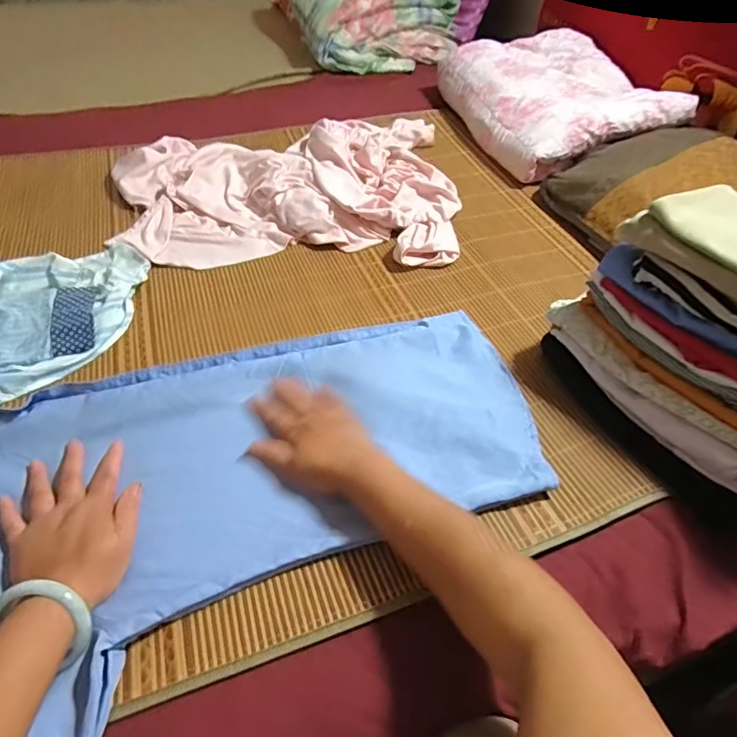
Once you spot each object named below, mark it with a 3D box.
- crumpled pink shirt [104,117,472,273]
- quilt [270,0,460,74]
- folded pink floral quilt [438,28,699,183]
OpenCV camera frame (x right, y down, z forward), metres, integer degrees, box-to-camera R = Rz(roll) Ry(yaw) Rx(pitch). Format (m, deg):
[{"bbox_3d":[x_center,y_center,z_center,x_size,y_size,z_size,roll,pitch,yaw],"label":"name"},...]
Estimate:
[{"bbox_3d":[-0.131,-0.331,0.871,0.565,0.052,0.415,-4,47,-8],"label":"crumpled pink shirt"},{"bbox_3d":[0.006,-0.950,1.325,0.430,0.228,0.315,-13,50,-15],"label":"quilt"},{"bbox_3d":[0.376,-0.577,1.053,0.333,0.143,0.418,-12,50,-14],"label":"folded pink floral quilt"}]

